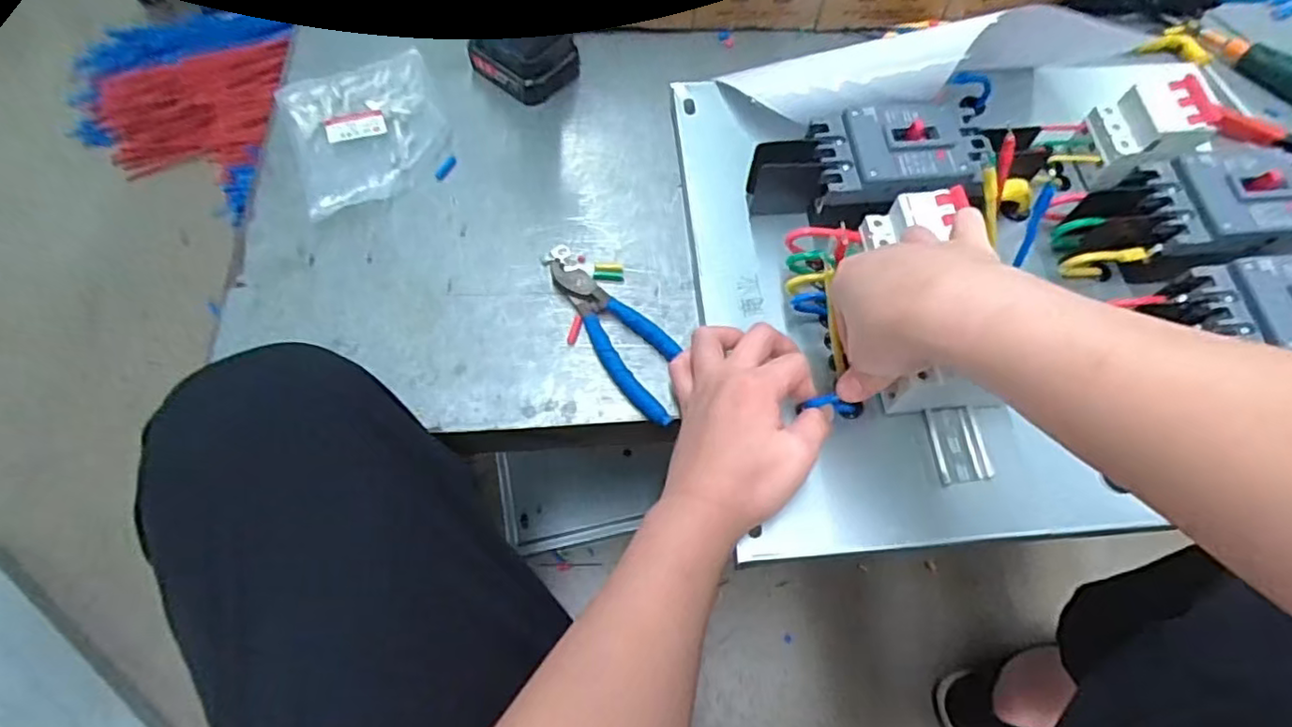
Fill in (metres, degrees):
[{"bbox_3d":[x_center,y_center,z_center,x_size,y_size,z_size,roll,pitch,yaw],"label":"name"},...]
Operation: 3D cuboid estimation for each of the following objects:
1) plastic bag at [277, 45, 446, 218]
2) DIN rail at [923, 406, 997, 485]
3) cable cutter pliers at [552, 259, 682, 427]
[{"bbox_3d":[-0.253,-0.218,0.589,0.131,0.013,0.172,-22,66,-13],"label":"plastic bag"},{"bbox_3d":[0.216,0.056,0.449,0.036,0.007,0.051,-5,63,-5],"label":"DIN rail"},{"bbox_3d":[-0.020,-0.025,0.498,0.051,0.016,0.162,-31,68,-17],"label":"cable cutter pliers"}]

